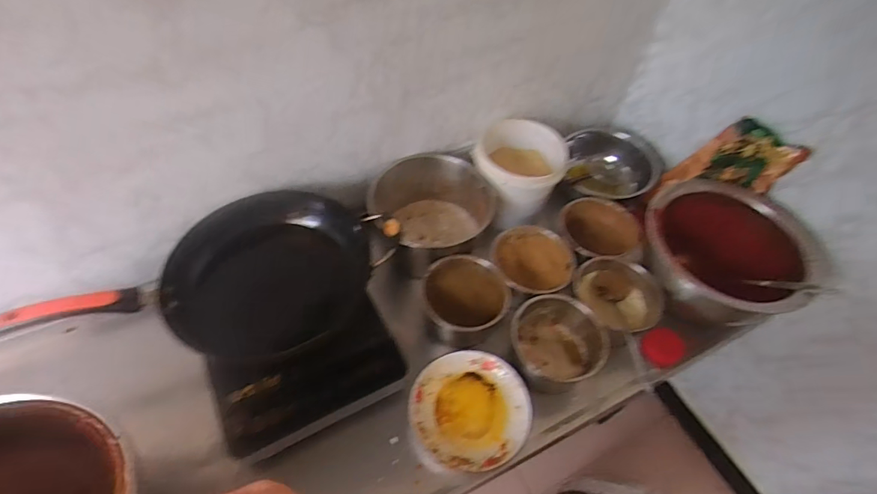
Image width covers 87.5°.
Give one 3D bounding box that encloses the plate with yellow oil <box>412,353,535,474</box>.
[{"bbox_3d":[0.050,0.260,0.740,0.186,0.033,0.182,2,53,-2],"label":"plate with yellow oil"}]

